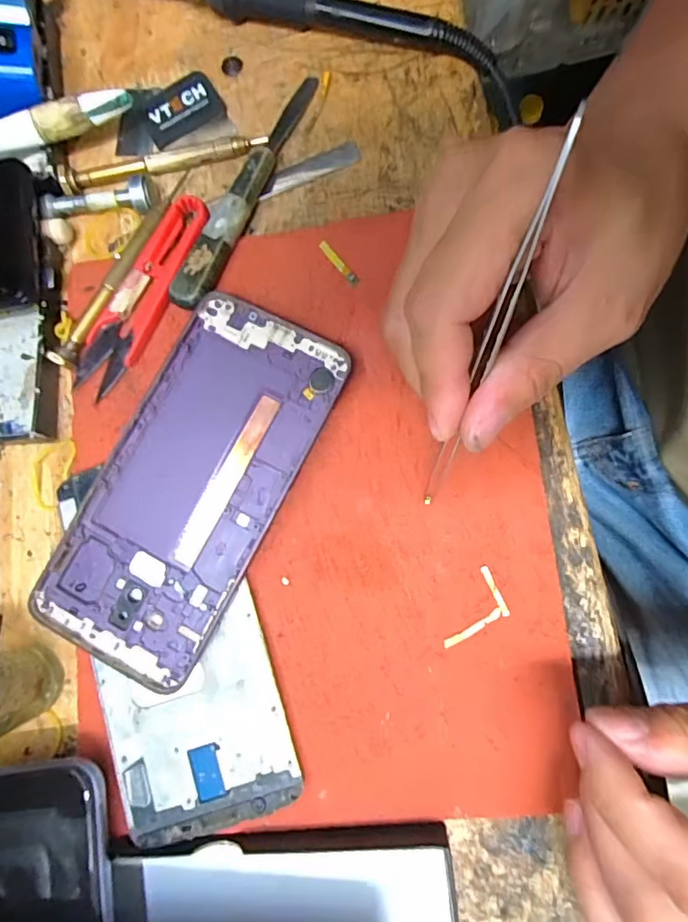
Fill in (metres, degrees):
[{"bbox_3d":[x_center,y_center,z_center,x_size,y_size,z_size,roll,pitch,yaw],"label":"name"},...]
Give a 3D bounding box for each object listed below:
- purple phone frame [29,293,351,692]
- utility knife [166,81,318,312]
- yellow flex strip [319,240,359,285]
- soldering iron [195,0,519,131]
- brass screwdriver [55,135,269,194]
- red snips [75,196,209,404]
[{"bbox_3d":[-0.063,0.008,0.221,0.073,0.009,0.156,27,85,8],"label":"purple phone frame"},{"bbox_3d":[-0.045,-0.128,0.245,0.015,0.009,0.130,24,84,8],"label":"utility knife"},{"bbox_3d":[-0.003,-0.090,0.238,0.004,0.004,0.026,-39,80,-2],"label":"yellow flex strip"},{"bbox_3d":[-0.014,-0.214,0.255,0.210,0.017,0.024,23,84,8],"label":"soldering iron"},{"bbox_3d":[-0.087,-0.145,0.254,0.098,0.009,0.010,-15,81,3],"label":"brass screwdriver"},{"bbox_3d":[-0.092,-0.076,0.241,0.023,0.015,0.097,29,85,8],"label":"red snips"}]

